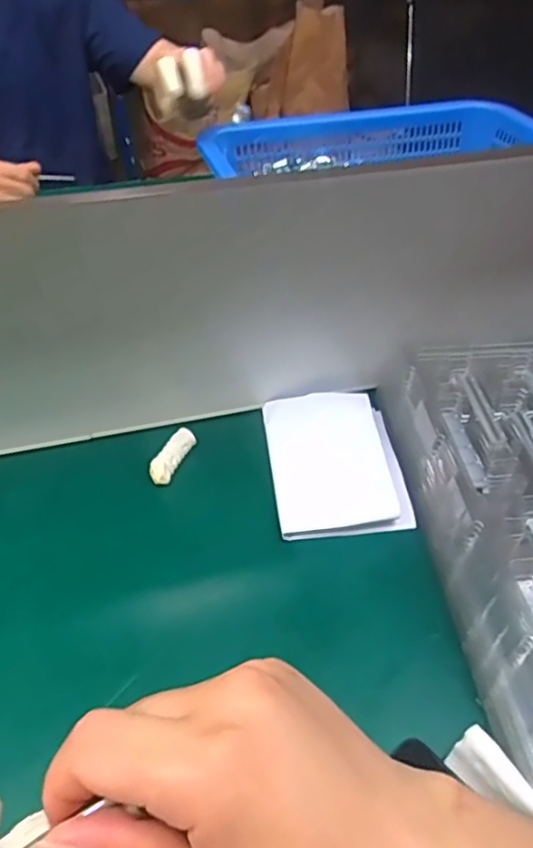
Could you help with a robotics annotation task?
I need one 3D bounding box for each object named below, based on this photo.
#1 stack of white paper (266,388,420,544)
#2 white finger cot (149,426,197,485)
[{"bbox_3d":[0.060,0.030,0.537,0.108,0.021,0.158,-5,44,-5],"label":"stack of white paper"},{"bbox_3d":[-0.082,0.028,0.537,0.021,0.014,0.058,17,46,18],"label":"white finger cot"}]

